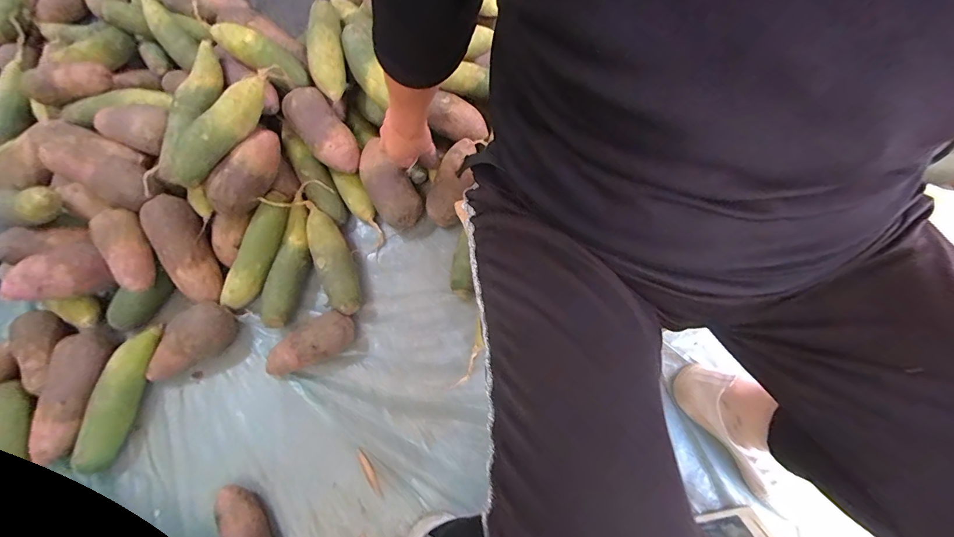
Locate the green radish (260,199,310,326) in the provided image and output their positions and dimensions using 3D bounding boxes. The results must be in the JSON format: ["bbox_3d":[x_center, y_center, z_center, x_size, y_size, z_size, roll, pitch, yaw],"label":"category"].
[{"bbox_3d":[-0.313,-0.007,0.670,0.057,0.057,0.212,-8,69,41],"label":"green radish"}]

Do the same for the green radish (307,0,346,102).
[{"bbox_3d":[-0.254,-0.380,0.686,0.050,0.045,0.200,-9,68,-3],"label":"green radish"}]

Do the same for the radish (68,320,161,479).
[{"bbox_3d":[-0.530,0.188,0.602,0.056,0.044,0.208,10,68,5],"label":"radish"}]

